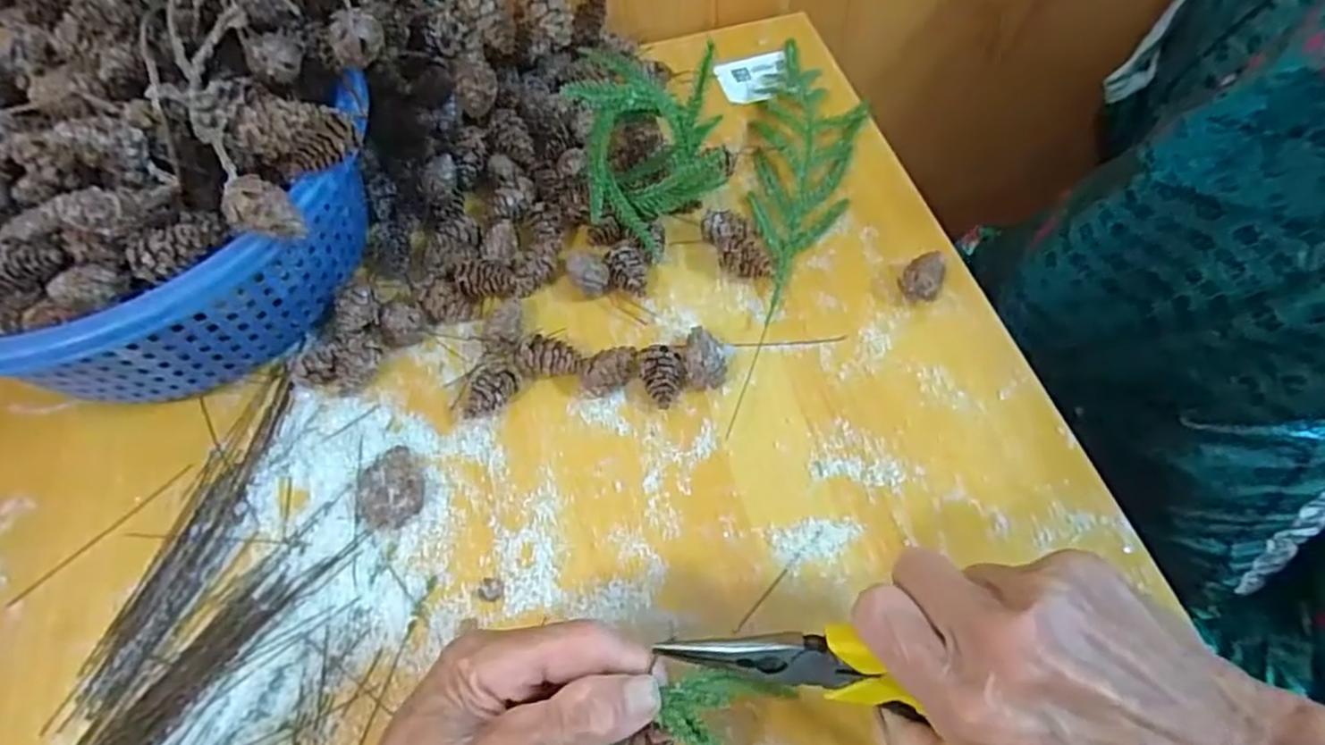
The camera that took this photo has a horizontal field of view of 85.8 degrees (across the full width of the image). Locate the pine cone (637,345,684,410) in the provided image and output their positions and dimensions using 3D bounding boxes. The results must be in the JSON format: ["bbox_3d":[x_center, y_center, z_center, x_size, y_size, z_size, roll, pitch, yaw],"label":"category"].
[{"bbox_3d":[0.000,0.001,0.391,0.024,0.019,0.033,-7,59,0],"label":"pine cone"}]

